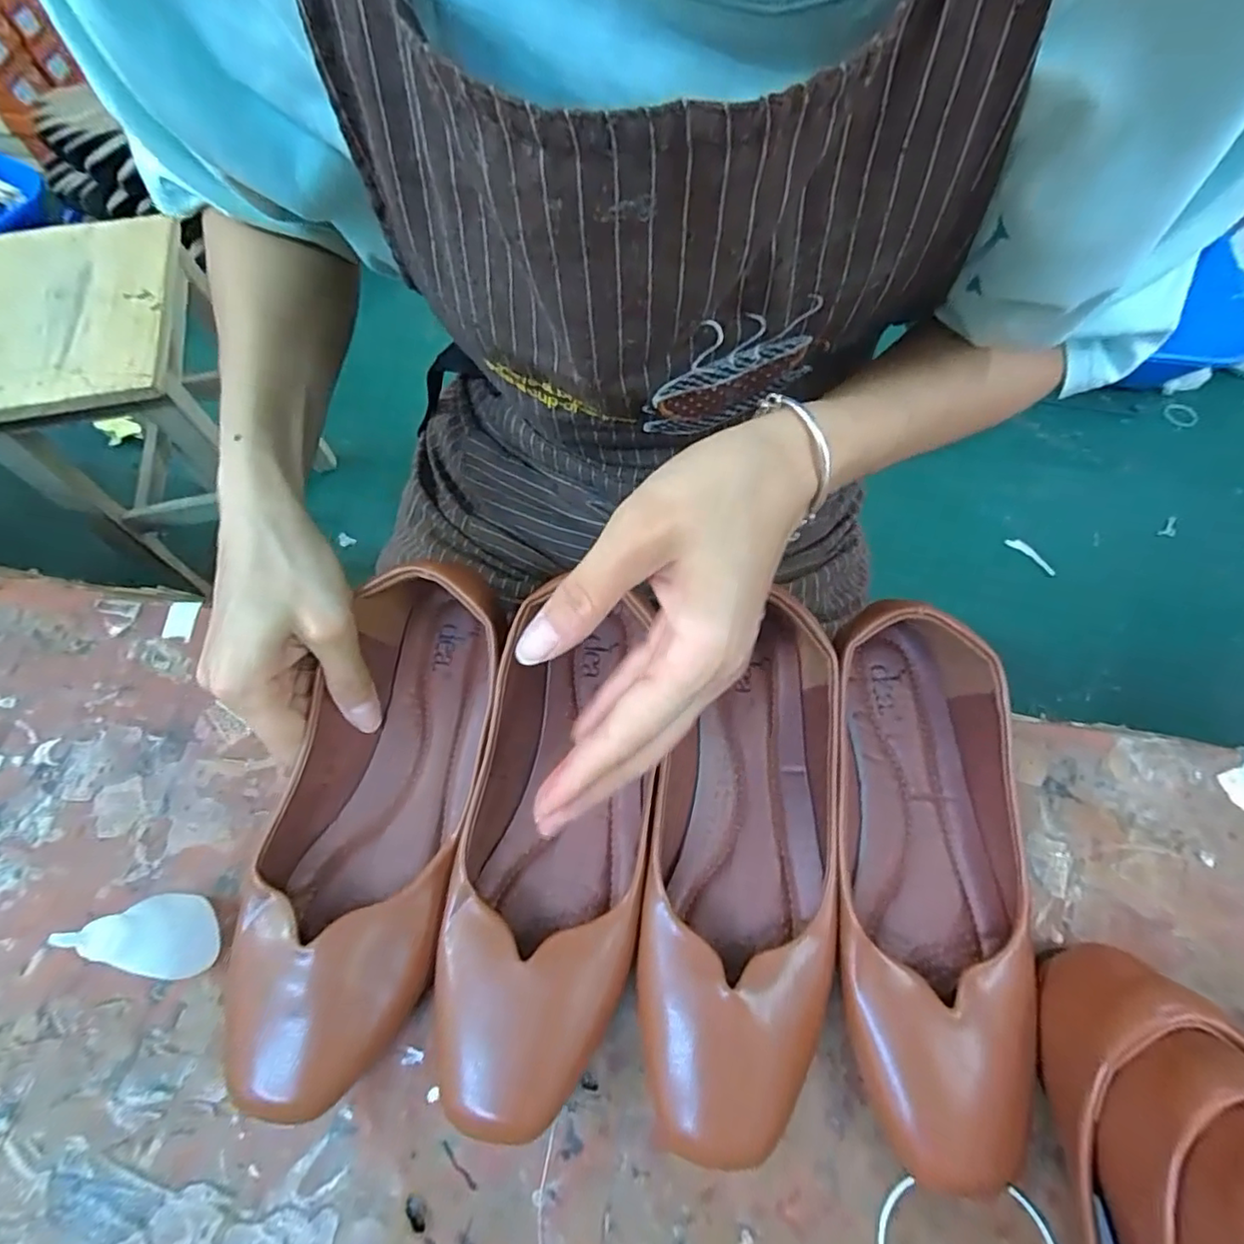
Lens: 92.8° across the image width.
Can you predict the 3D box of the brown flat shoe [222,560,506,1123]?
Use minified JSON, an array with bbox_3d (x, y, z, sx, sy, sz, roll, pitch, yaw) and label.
[{"bbox_3d":[-0.111,0.081,0.264,0.079,0.057,0.220,8,66,3],"label":"brown flat shoe"}]

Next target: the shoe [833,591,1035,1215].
[{"bbox_3d":[0.137,0.103,0.265,0.087,0.060,0.232,2,65,0],"label":"shoe"}]

